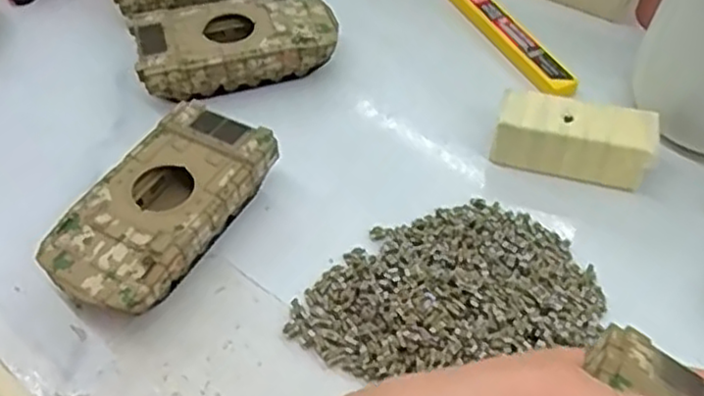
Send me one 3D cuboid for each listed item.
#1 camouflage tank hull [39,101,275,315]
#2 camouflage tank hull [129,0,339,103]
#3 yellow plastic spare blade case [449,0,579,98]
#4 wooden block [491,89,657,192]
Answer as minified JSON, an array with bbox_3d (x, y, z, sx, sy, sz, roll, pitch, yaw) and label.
[{"bbox_3d":[-0.075,0.006,0.294,0.049,0.026,0.096,23,55,21],"label":"camouflage tank hull"},{"bbox_3d":[-0.057,-0.077,0.361,0.096,0.027,0.050,-18,51,-12],"label":"camouflage tank hull"},{"bbox_3d":[0.080,-0.086,0.376,0.018,0.005,0.104,-22,52,-15],"label":"yellow plastic spare blade case"},{"bbox_3d":[0.096,-0.025,0.315,0.064,0.026,0.026,10,51,11],"label":"wooden block"}]

